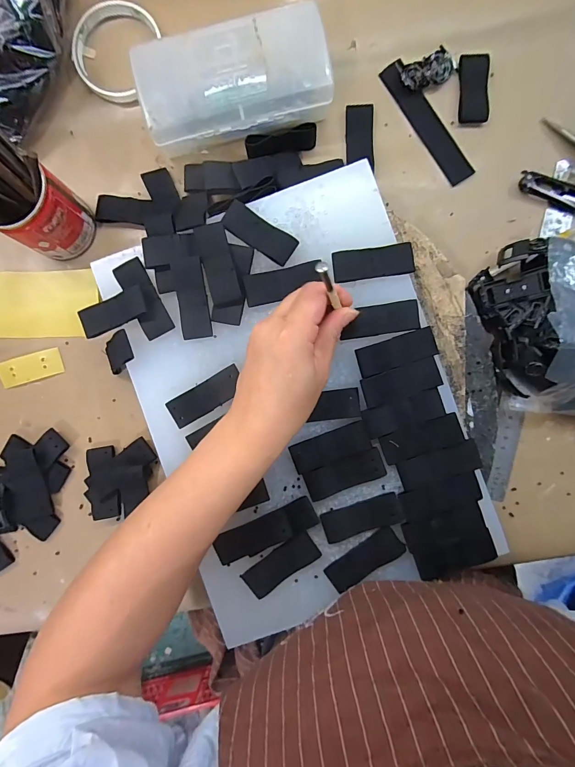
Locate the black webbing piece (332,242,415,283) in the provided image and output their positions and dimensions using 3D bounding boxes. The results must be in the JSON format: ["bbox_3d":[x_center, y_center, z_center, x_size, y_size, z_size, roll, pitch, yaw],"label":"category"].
[{"bbox_3d":[0.072,-0.102,0.291,0.067,0.004,0.025,-8,90,1],"label":"black webbing piece"}]

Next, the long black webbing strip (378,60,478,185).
[{"bbox_3d":[0.133,-0.246,0.324,0.027,0.008,0.126,-34,89,1],"label":"long black webbing strip"}]

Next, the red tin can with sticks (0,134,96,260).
[{"bbox_3d":[-0.219,-0.152,0.290,0.067,0.086,0.060,31,91,1],"label":"red tin can with sticks"}]

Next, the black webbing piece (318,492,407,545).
[{"bbox_3d":[0.063,0.113,0.289,0.066,0.005,0.026,-17,89,1],"label":"black webbing piece"}]

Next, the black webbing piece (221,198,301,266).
[{"bbox_3d":[-0.024,-0.128,0.292,0.064,0.006,0.026,34,91,1],"label":"black webbing piece"}]

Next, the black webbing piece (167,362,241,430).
[{"bbox_3d":[-0.069,0.011,0.294,0.065,0.004,0.025,-31,89,1],"label":"black webbing piece"}]

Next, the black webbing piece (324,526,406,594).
[{"bbox_3d":[0.066,0.149,0.289,0.066,0.008,0.026,-35,82,-5],"label":"black webbing piece"}]

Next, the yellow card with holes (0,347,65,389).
[{"bbox_3d":[-0.246,-0.014,0.329,0.059,0.005,0.026,-17,87,-4],"label":"yellow card with holes"}]

